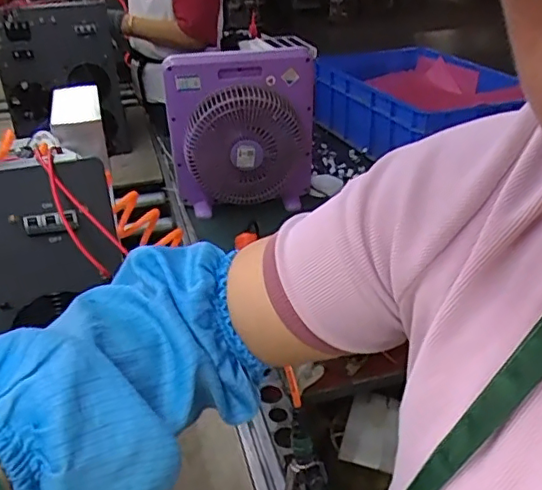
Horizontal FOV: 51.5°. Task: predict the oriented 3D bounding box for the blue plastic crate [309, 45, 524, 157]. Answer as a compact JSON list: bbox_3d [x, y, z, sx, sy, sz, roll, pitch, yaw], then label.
[{"bbox_3d":[0.417,-0.397,1.594,0.446,0.179,0.612,-15,31,-21],"label":"blue plastic crate"}]

